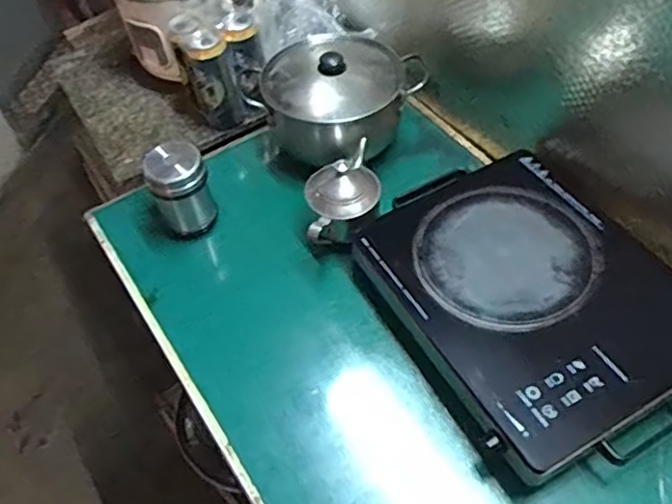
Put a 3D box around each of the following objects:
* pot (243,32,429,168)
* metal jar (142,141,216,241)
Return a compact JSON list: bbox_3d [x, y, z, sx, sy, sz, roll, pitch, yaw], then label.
[{"bbox_3d":[0.001,-0.244,1.022,0.245,0.143,0.201,10,55,13],"label":"pot"},{"bbox_3d":[-0.229,-0.088,0.954,0.082,0.155,0.089,-2,53,3],"label":"metal jar"}]

